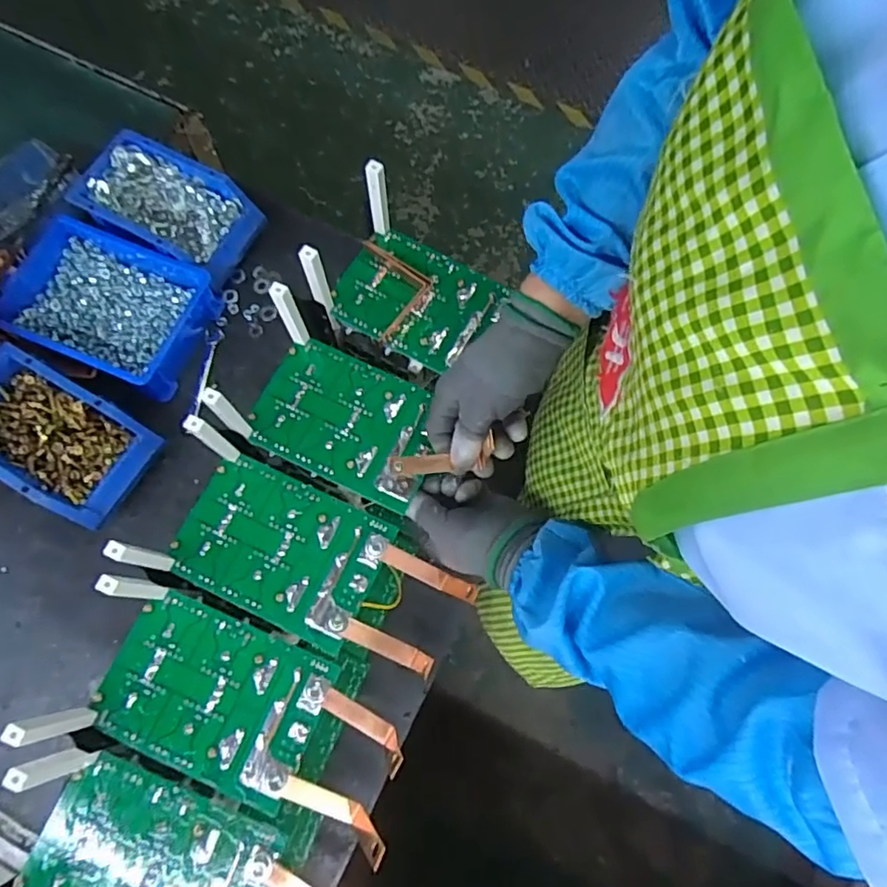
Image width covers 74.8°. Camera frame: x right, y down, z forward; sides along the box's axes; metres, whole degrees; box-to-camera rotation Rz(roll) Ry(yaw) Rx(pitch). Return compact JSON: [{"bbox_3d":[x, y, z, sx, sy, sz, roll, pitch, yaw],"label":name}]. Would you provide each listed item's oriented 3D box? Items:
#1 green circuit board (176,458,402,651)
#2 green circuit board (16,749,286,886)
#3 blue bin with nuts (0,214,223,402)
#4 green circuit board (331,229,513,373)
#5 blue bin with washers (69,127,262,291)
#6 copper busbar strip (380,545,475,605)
[{"bbox_3d":[-0.137,0.086,0.481,0.162,0.004,0.107,24,73,6],"label":"green circuit board"},{"bbox_3d":[-0.213,0.304,0.414,0.164,0.012,0.106,20,62,7],"label":"green circuit board"},{"bbox_3d":[-0.376,-0.151,0.654,0.201,0.062,0.148,22,73,5],"label":"blue bin with nuts"},{"bbox_3d":[-0.028,-0.138,0.550,0.137,0.024,0.102,29,73,7],"label":"green circuit board"},{"bbox_3d":[-0.315,-0.271,0.677,0.185,0.065,0.115,25,73,6],"label":"blue bin with washers"},{"bbox_3d":[-0.010,0.110,0.488,0.083,0.021,0.017,22,73,5],"label":"copper busbar strip"}]

